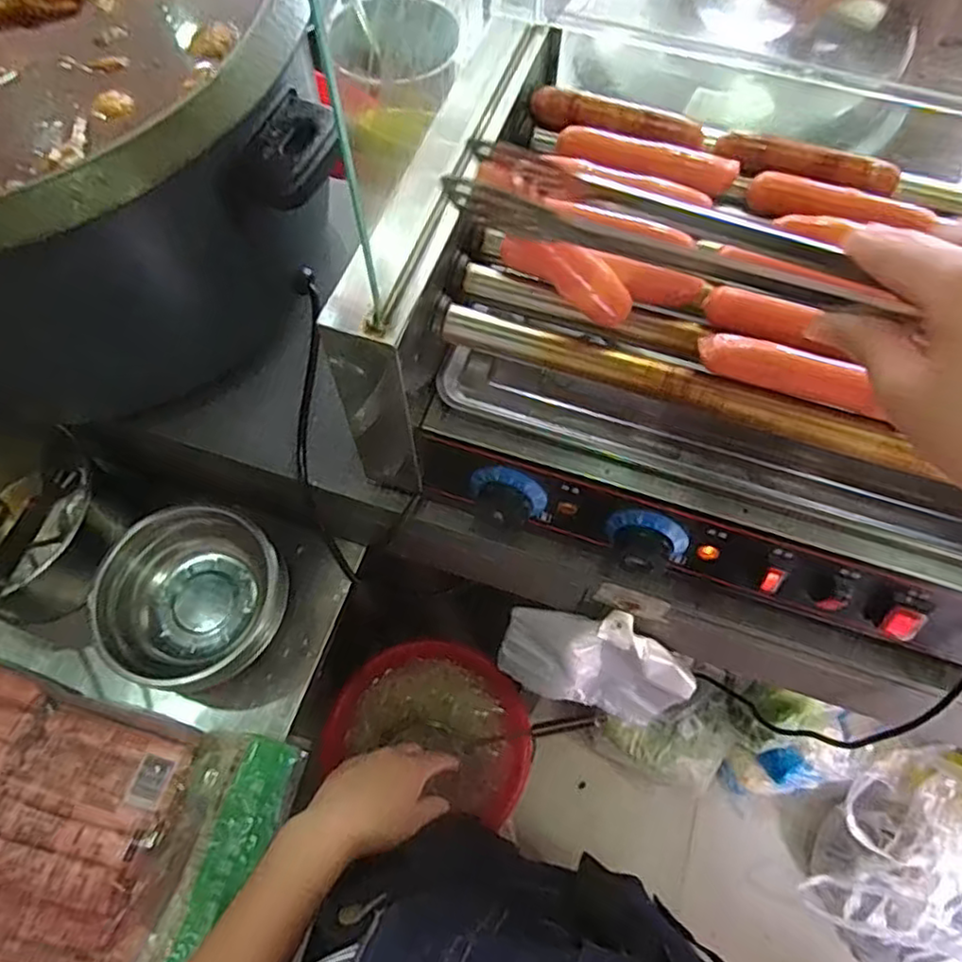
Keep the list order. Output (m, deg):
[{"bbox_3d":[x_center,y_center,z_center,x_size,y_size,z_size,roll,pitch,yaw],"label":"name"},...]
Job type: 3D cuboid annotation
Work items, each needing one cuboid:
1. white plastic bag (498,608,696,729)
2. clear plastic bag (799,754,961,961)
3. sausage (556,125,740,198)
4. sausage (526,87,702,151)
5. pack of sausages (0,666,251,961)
[{"bbox_3d":[0.113,0.185,0.680,0.181,0.229,0.051,16,65,7],"label":"white plastic bag"},{"bbox_3d":[0.729,0.643,1.078,0.292,0.275,0.333,-42,72,-18],"label":"clear plastic bag"},{"bbox_3d":[0.116,-0.227,0.469,0.123,0.018,0.022,17,65,7],"label":"sausage"},{"bbox_3d":[0.100,-0.265,0.485,0.125,0.020,0.020,13,65,5],"label":"sausage"},{"bbox_3d":[-0.384,0.284,0.554,0.299,0.045,0.210,14,65,6],"label":"pack of sausages"}]

